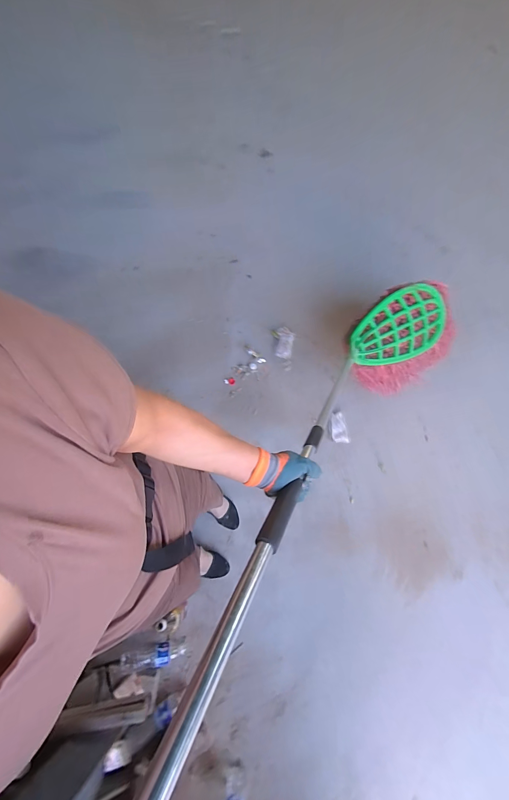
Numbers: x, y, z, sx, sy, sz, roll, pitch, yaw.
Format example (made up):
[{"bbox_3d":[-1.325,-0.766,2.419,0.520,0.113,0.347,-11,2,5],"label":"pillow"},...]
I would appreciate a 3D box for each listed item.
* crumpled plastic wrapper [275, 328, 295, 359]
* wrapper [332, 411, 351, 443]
[{"bbox_3d":[0.164,-0.318,1.660,0.098,0.011,0.177,10,66,5],"label":"crumpled plastic wrapper"},{"bbox_3d":[0.411,0.136,1.462,0.086,0.023,0.147,-7,65,-3],"label":"wrapper"}]

